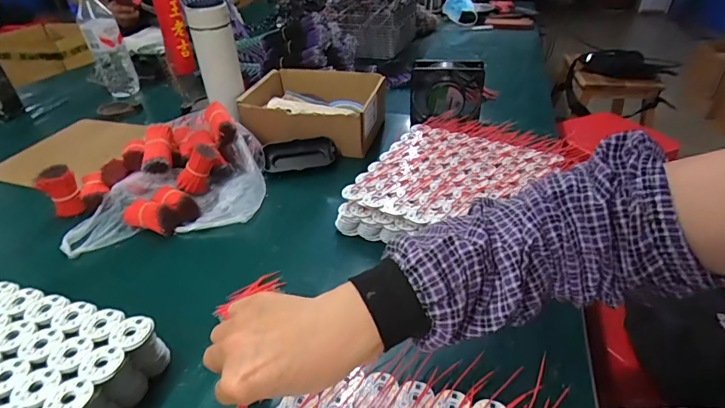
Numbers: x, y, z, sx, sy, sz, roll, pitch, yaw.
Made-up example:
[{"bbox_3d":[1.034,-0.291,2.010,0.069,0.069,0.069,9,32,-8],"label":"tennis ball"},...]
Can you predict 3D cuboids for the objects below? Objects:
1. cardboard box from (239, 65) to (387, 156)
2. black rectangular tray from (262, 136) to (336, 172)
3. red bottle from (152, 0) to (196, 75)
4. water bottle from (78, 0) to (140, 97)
[{"bbox_3d":[-0.076,-0.177,0.780,0.218,0.085,0.205,9,37,17],"label":"cardboard box"},{"bbox_3d":[-0.102,-0.079,0.701,0.111,0.039,0.046,-7,35,-5],"label":"black rectangular tray"},{"bbox_3d":[-0.450,-0.422,1.021,0.061,0.209,0.055,-15,36,-18],"label":"red bottle"},{"bbox_3d":[-0.537,-0.331,0.903,0.068,0.229,0.053,-18,37,-22],"label":"water bottle"}]

